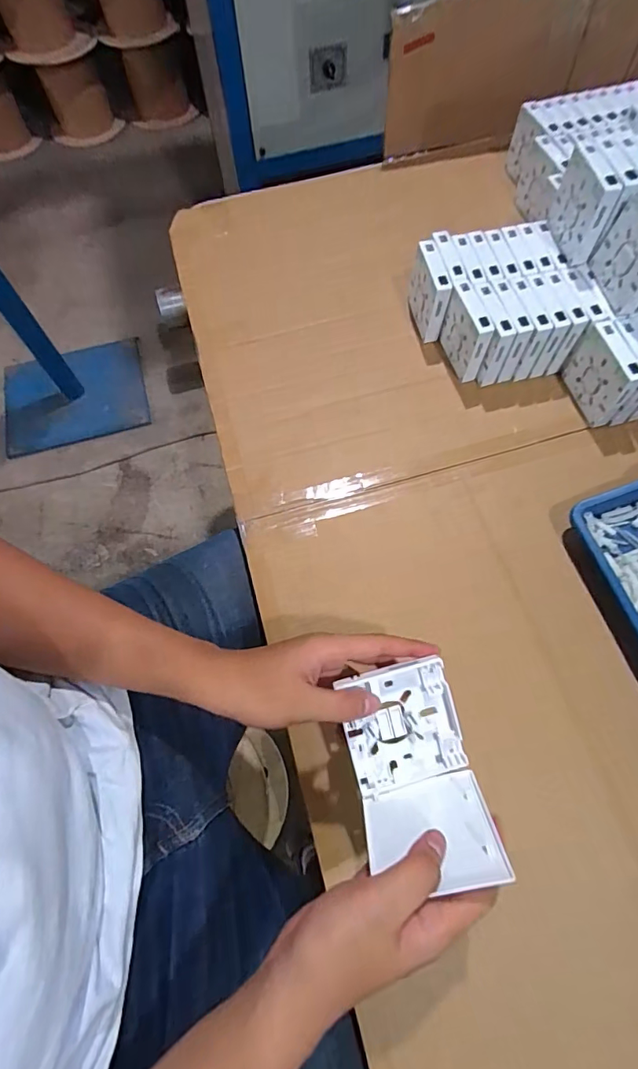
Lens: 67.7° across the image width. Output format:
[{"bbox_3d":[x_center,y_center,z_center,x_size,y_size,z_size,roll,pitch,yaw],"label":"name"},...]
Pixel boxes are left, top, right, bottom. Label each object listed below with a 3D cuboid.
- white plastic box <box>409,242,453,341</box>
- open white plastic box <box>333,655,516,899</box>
[{"bbox_3d":[0.142,-0.312,0.624,0.023,0.094,0.084,-11,67,-2],"label":"white plastic box"},{"bbox_3d":[0.070,0.166,0.346,0.085,0.068,0.134,-9,66,-4],"label":"open white plastic box"}]

